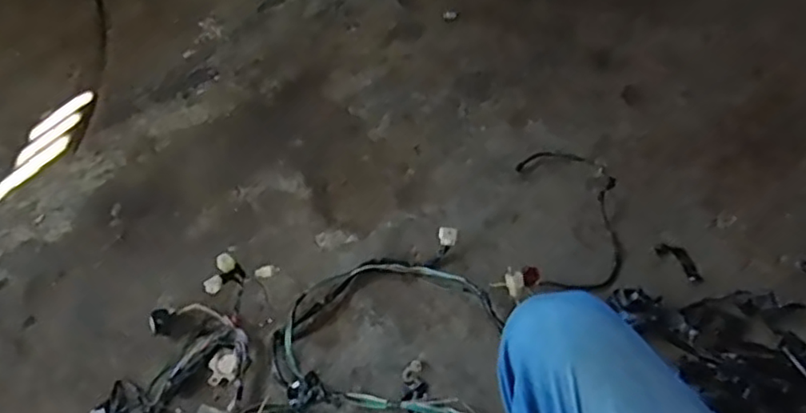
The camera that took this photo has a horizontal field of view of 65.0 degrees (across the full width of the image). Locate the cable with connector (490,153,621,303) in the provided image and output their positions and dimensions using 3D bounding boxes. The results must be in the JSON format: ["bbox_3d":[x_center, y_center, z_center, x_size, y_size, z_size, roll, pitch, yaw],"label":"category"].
[{"bbox_3d":[0.247,0.022,0.954,0.169,0.071,0.309,11,55,11],"label":"cable with connector"}]

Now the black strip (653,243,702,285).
[{"bbox_3d":[0.414,0.080,0.940,0.035,0.008,0.079,-33,58,-20],"label":"black strip"}]

